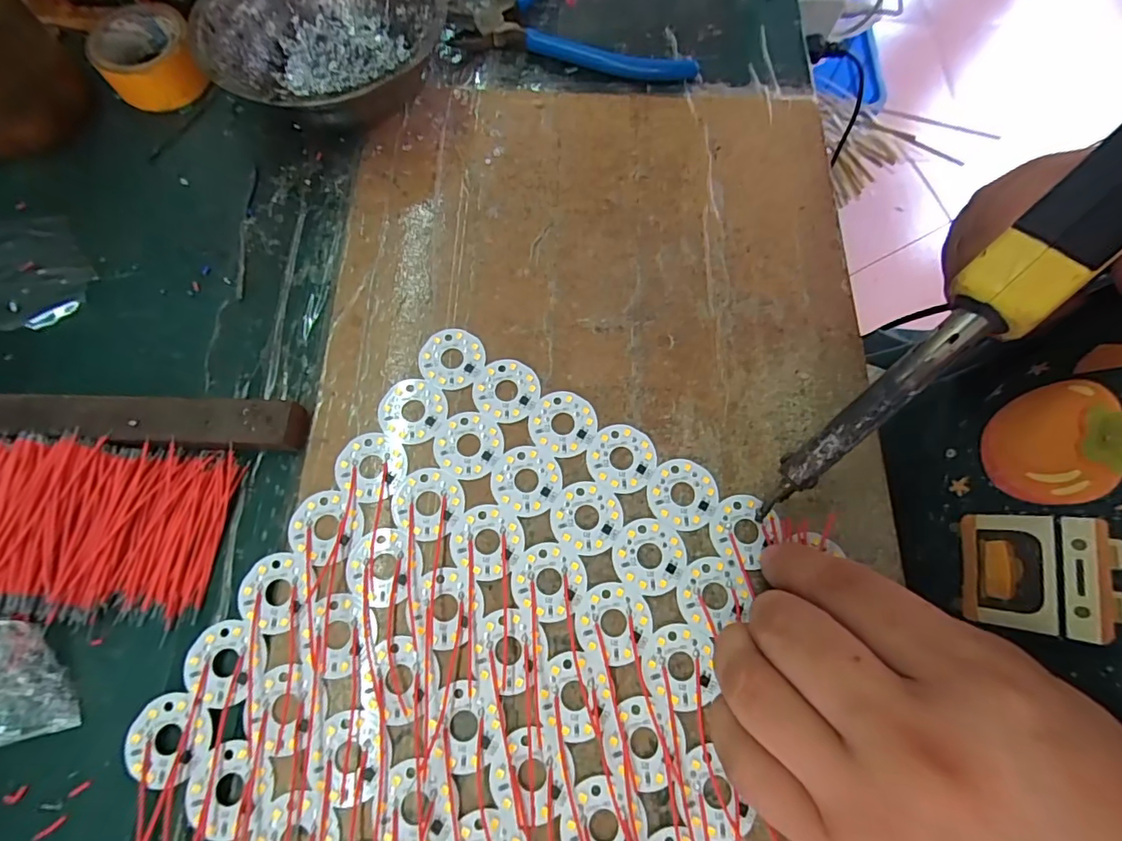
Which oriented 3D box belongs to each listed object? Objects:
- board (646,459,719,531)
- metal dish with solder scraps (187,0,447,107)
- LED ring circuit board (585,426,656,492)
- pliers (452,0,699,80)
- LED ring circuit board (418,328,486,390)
[{"bbox_3d":[0.054,0.032,0.220,0.030,0.004,0.030,1,72,-1],"label":"board"},{"bbox_3d":[-0.123,-0.200,0.273,0.121,0.042,0.121,0,72,-1],"label":"metal dish with solder scraps"},{"bbox_3d":[0.027,0.016,0.224,0.030,0.004,0.030,4,72,1],"label":"LED ring circuit board"},{"bbox_3d":[0.017,-0.267,0.315,0.142,0.016,0.119,10,72,2],"label":"pliers"},{"bbox_3d":[-0.052,-0.030,0.237,0.030,0.004,0.030,29,74,9],"label":"LED ring circuit board"}]

